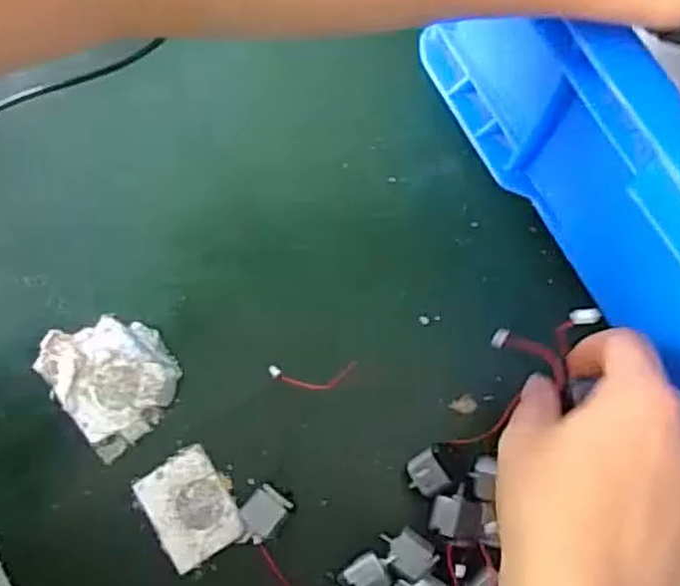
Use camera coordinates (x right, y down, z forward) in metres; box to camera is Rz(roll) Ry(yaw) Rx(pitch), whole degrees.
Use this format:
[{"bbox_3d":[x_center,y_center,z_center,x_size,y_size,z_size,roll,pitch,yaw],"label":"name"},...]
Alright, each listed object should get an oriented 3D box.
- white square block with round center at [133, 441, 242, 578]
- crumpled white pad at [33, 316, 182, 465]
[{"bbox_3d":[-0.068,0.098,0.333,0.037,0.004,0.047,-30,75,-14],"label":"white square block with round center"},{"bbox_3d":[-0.109,0.039,0.349,0.053,0.005,0.064,-39,77,-16],"label":"crumpled white pad"}]

